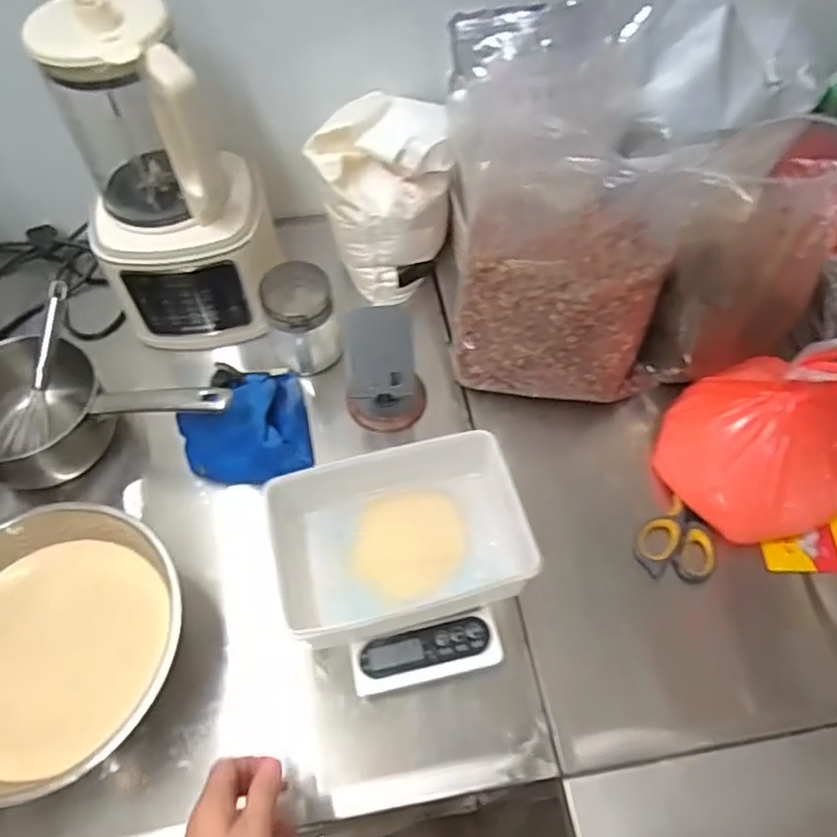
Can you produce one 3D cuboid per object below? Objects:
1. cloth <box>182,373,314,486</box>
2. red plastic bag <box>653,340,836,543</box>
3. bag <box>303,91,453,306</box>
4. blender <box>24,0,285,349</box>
[{"bbox_3d":[-0.191,0.003,0.704,0.135,0.056,0.134,-10,58,-5],"label":"cloth"},{"bbox_3d":[0.365,-0.004,0.631,0.205,0.172,0.185,-38,64,-21],"label":"red plastic bag"},{"bbox_3d":[-0.046,-0.272,0.804,0.131,0.199,0.133,-38,64,-21],"label":"bag"},{"bbox_3d":[-0.272,-0.247,0.705,0.187,0.354,0.168,-11,58,-6],"label":"blender"}]

